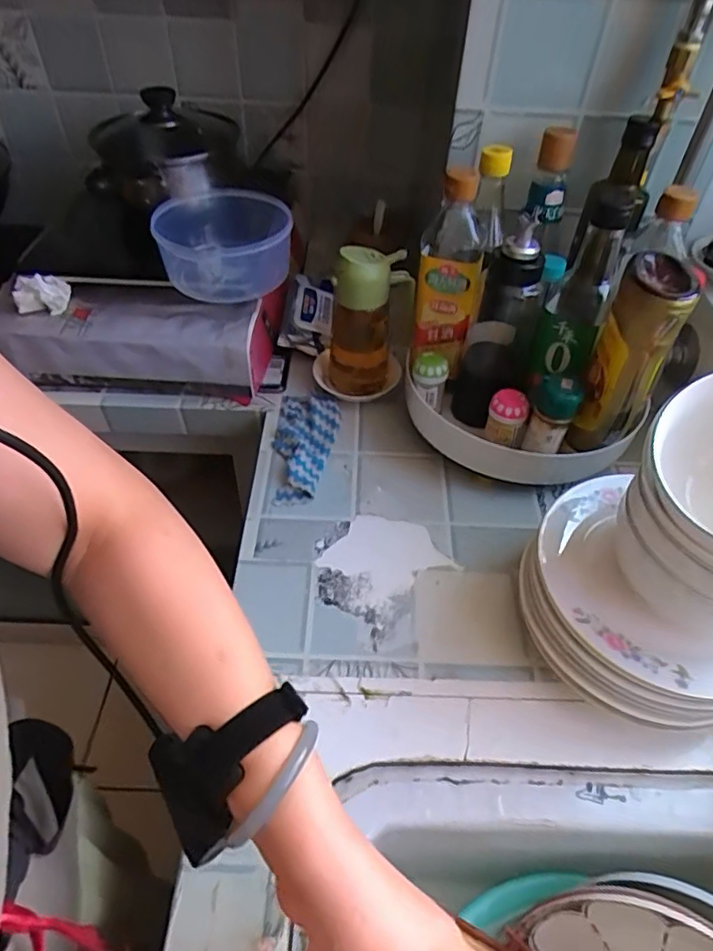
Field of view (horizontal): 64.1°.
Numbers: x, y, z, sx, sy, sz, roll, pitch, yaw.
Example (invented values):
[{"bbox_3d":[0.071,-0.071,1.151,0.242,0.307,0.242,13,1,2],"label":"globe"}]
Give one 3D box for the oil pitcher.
[{"bbox_3d":[0.014,-0.190,0.684,0.093,0.171,0.088,5,49,1],"label":"oil pitcher"}]

